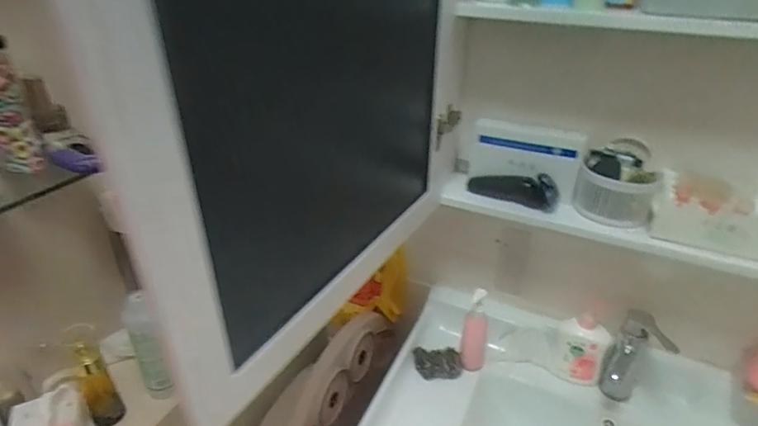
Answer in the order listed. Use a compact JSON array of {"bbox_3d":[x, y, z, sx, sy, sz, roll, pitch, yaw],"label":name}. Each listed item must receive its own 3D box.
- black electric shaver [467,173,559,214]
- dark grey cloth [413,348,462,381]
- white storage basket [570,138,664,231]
[{"bbox_3d":[0.238,-0.048,0.830,0.159,0.054,0.040,12,32,21],"label":"black electric shaver"},{"bbox_3d":[0.123,0.308,0.945,0.098,0.041,0.057,-2,30,-3],"label":"dark grey cloth"},{"bbox_3d":[0.403,-0.052,0.781,0.124,0.114,0.096,18,34,29],"label":"white storage basket"}]

